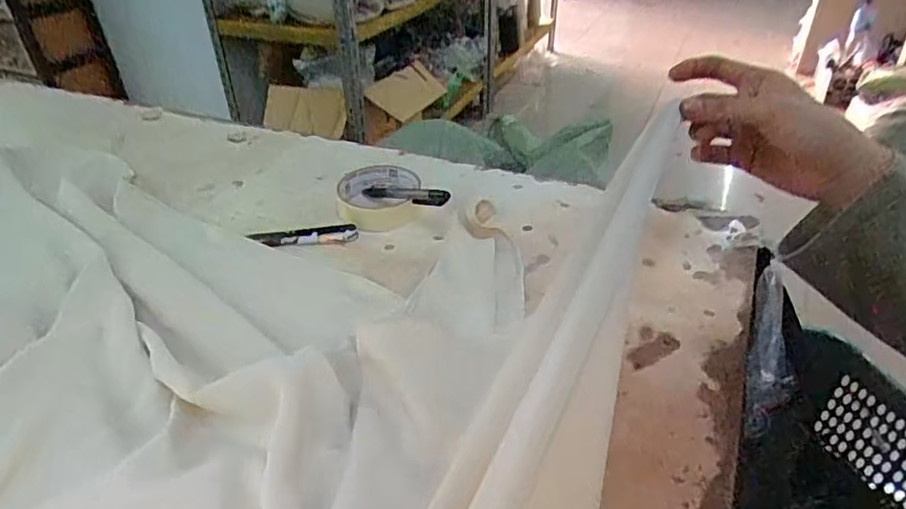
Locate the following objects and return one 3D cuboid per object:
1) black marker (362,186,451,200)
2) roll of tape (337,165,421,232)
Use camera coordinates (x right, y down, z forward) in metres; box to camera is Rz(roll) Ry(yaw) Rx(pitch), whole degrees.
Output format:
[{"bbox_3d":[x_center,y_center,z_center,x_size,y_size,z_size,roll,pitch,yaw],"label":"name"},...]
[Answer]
[{"bbox_3d":[-0.047,-0.058,0.549,0.019,0.013,0.132,-25,20,-30],"label":"black marker"},{"bbox_3d":[-0.074,-0.058,0.582,0.078,0.033,0.086,-5,36,-4],"label":"roll of tape"}]

